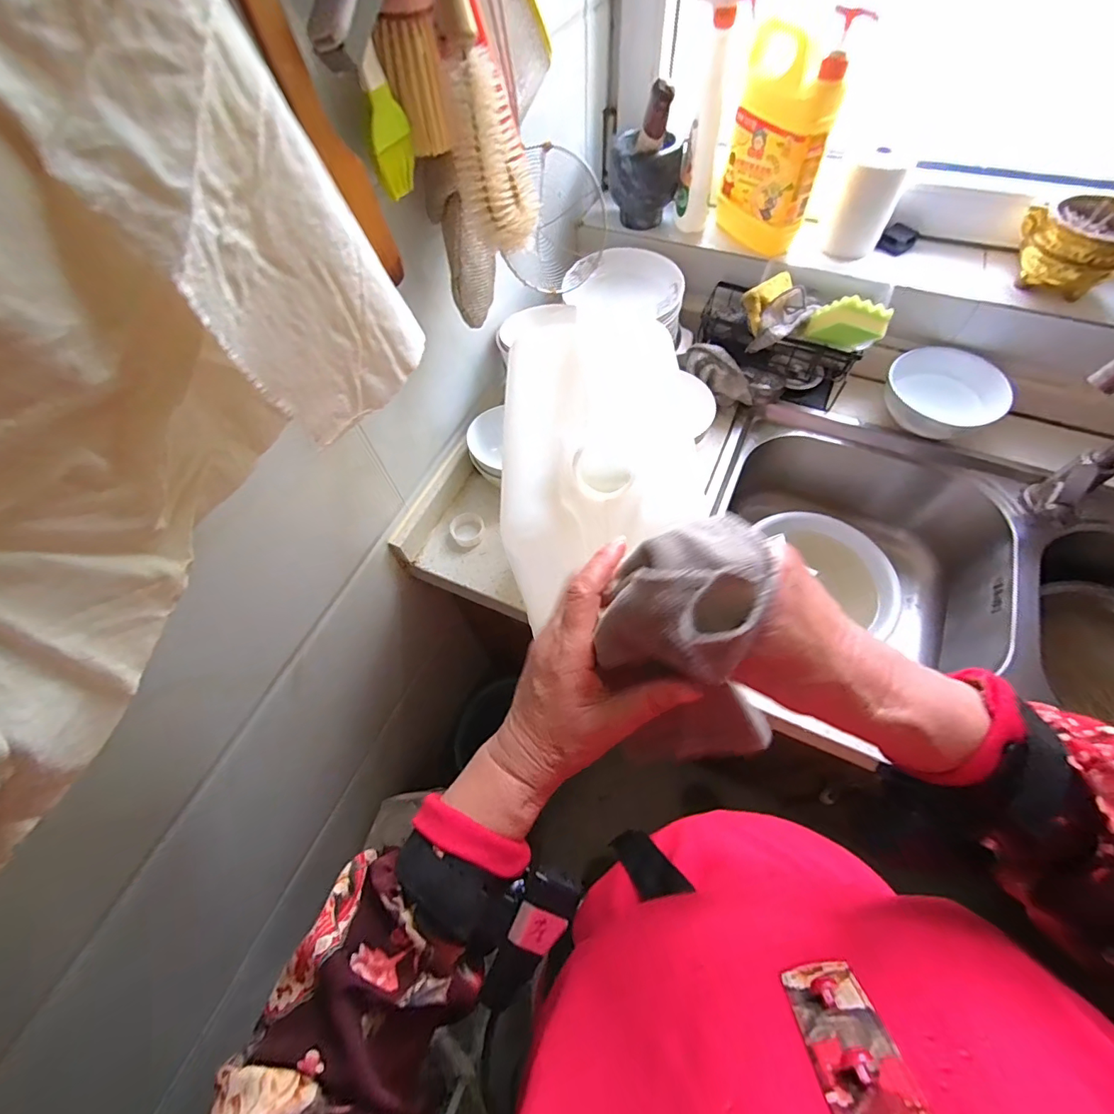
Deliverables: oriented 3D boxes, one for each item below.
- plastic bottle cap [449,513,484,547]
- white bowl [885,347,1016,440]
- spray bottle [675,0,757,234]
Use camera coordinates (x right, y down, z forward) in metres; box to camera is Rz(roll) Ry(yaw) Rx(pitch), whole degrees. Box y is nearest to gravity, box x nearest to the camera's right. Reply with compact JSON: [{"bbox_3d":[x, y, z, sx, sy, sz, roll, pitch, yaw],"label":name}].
[{"bbox_3d":[-0.123,-0.039,0.661,0.045,0.021,0.044,-1,60,2],"label":"plastic bottle cap"},{"bbox_3d":[0.536,-0.223,0.676,0.142,0.074,0.142,-1,60,2],"label":"white bowl"},{"bbox_3d":[0.210,-0.583,0.643,0.075,0.263,0.054,3,61,4],"label":"spray bottle"}]

